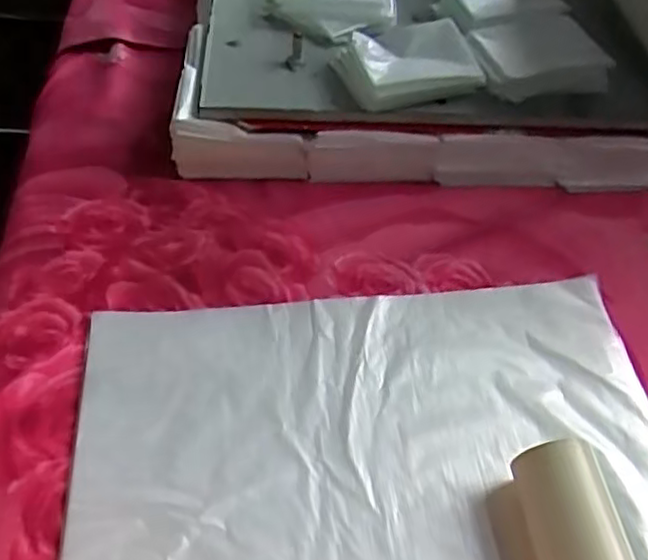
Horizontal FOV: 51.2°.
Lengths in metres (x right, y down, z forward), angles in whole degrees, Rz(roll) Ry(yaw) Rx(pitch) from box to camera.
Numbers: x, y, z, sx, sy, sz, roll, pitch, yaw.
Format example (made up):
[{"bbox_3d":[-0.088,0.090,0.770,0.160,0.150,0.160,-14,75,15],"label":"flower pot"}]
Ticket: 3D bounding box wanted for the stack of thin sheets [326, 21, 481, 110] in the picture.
[{"bbox_3d":[0.060,-0.154,0.484,0.090,0.029,0.069,-12,53,-16],"label":"stack of thin sheets"}]

